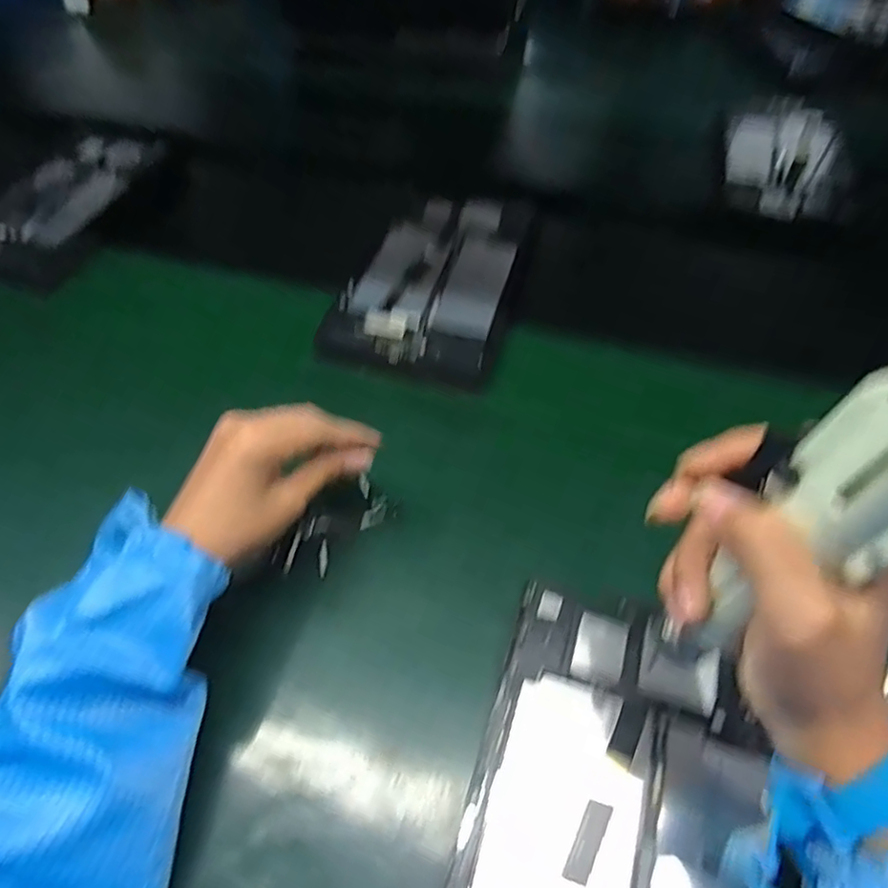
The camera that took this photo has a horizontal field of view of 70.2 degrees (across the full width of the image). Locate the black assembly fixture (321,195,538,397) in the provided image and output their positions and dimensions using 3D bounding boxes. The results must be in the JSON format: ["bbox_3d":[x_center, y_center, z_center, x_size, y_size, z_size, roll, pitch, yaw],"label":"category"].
[{"bbox_3d":[-0.010,-0.156,0.602,0.151,0.028,0.250,10,51,10],"label":"black assembly fixture"}]

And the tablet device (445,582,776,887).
[{"bbox_3d":[0.089,0.195,0.312,0.154,0.013,0.233,12,52,13],"label":"tablet device"}]

